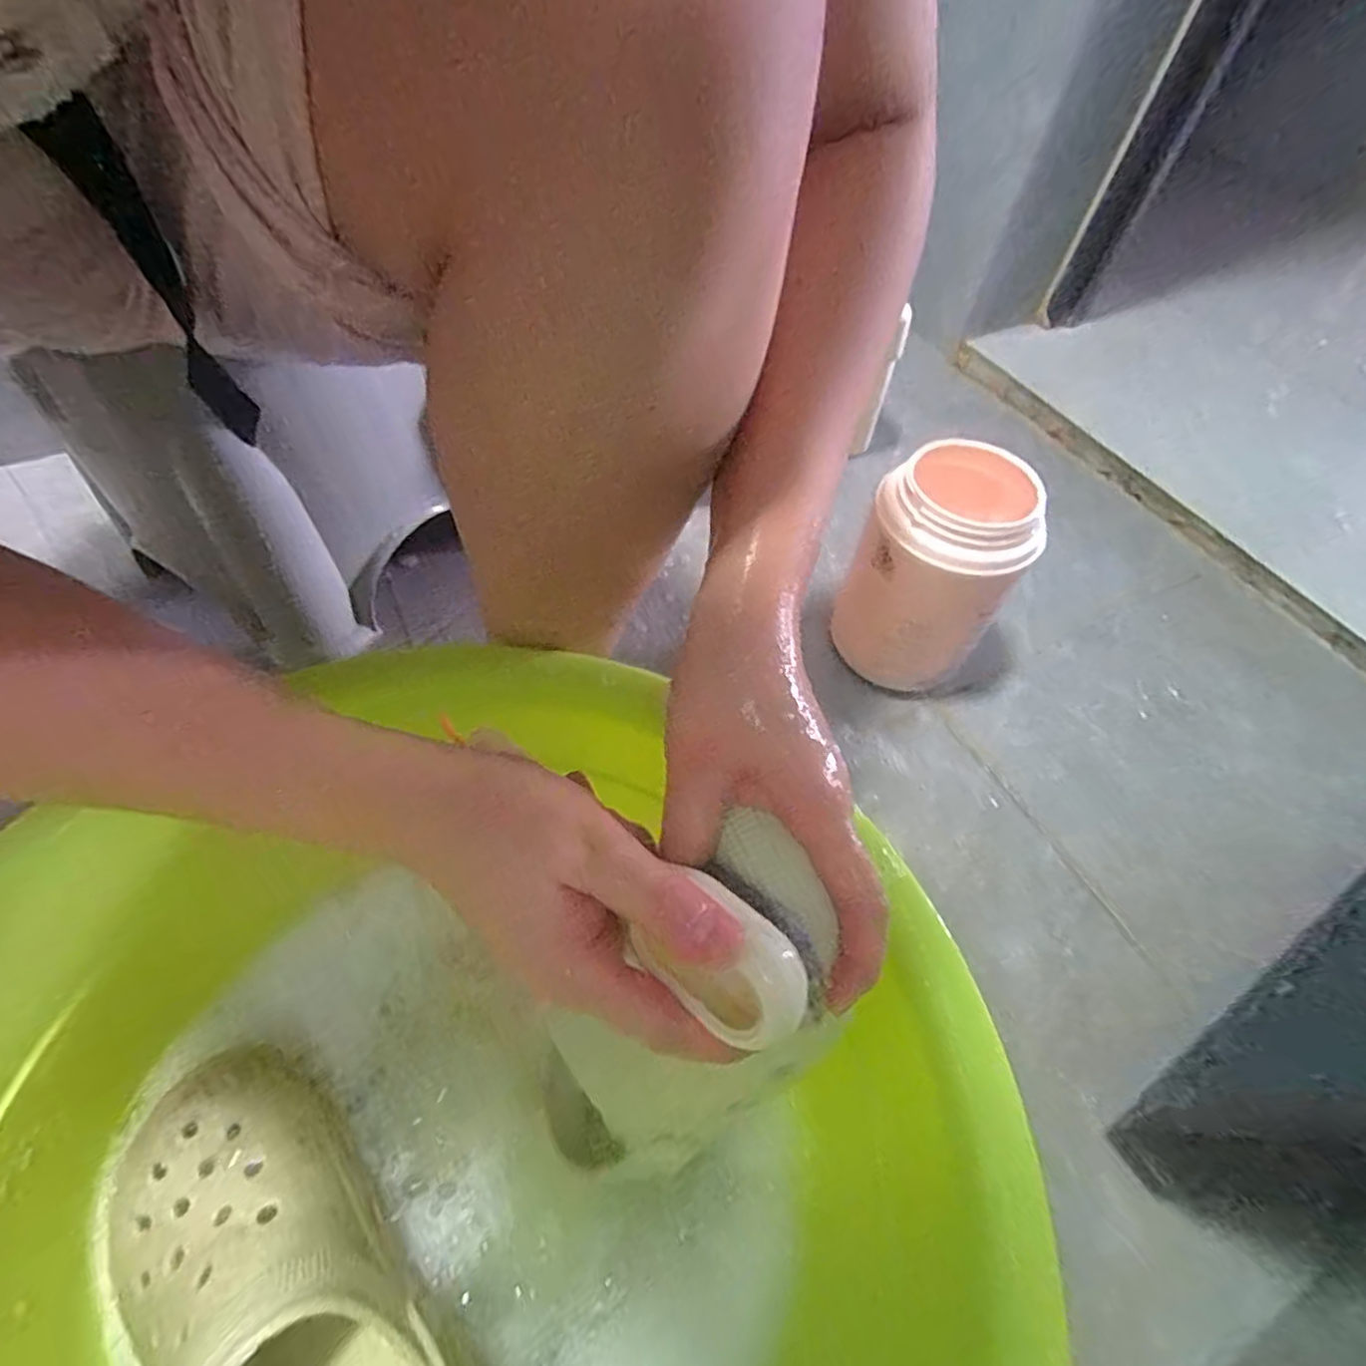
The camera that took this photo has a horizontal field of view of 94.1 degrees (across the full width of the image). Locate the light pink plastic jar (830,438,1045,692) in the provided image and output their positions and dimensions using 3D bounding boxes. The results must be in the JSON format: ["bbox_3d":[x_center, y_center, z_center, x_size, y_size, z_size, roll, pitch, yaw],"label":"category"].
[{"bbox_3d":[0.198,-0.083,0.518,0.115,0.215,0.110,2,57,-2],"label":"light pink plastic jar"}]

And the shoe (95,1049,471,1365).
[{"bbox_3d":[-0.174,0.292,0.283,0.252,0.086,0.100,40,63,20],"label":"shoe"}]

